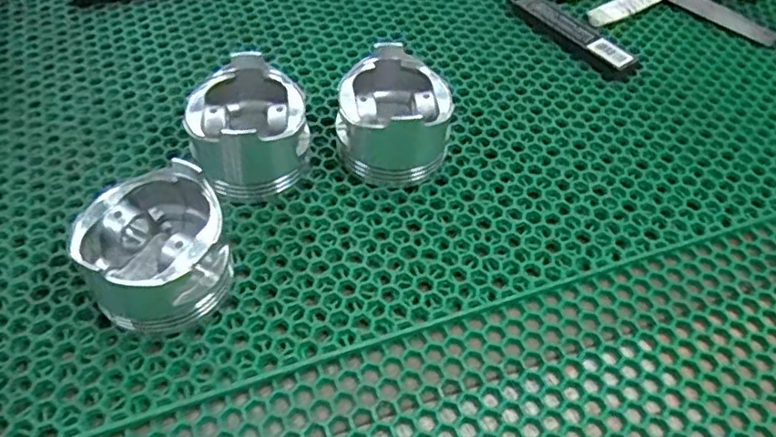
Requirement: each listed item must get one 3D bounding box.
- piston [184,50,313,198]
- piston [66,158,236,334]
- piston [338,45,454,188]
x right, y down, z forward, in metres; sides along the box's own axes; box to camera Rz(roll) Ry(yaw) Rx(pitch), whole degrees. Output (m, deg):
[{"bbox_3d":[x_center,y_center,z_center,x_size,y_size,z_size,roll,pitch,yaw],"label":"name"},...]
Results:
[{"bbox_3d":[-0.084,-0.054,0.387,0.068,0.059,0.066,2,51,-2],"label":"piston"},{"bbox_3d":[-0.120,0.015,0.331,0.077,0.050,0.081,-35,61,-27],"label":"piston"},{"bbox_3d":[0.005,-0.065,0.405,0.068,0.054,0.067,7,51,2],"label":"piston"}]

